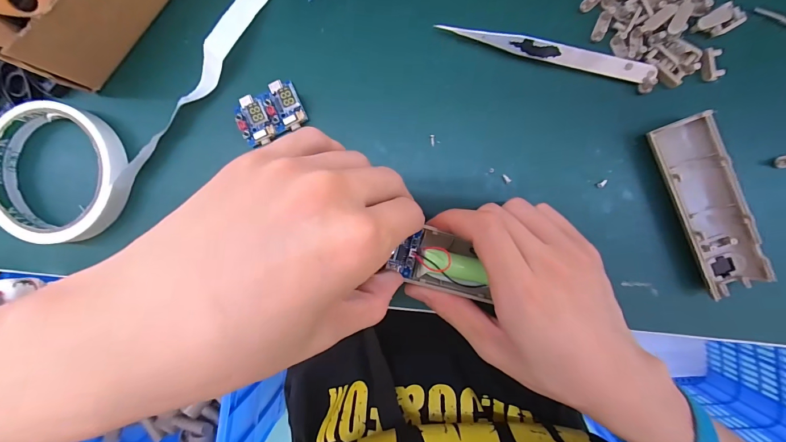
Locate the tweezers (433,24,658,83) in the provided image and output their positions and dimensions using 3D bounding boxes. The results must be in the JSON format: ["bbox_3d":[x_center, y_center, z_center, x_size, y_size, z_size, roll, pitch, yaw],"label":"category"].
[{"bbox_3d":[0.091,-0.103,0.201,0.125,0.009,0.009,15,92,3],"label":"tweezers"}]

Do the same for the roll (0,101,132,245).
[{"bbox_3d":[-0.226,-0.031,0.221,0.090,0.016,0.090,0,91,3],"label":"roll"}]

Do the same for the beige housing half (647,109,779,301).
[{"bbox_3d":[0.184,-0.009,0.195,0.033,0.017,0.104,-21,90,4],"label":"beige housing half"}]

